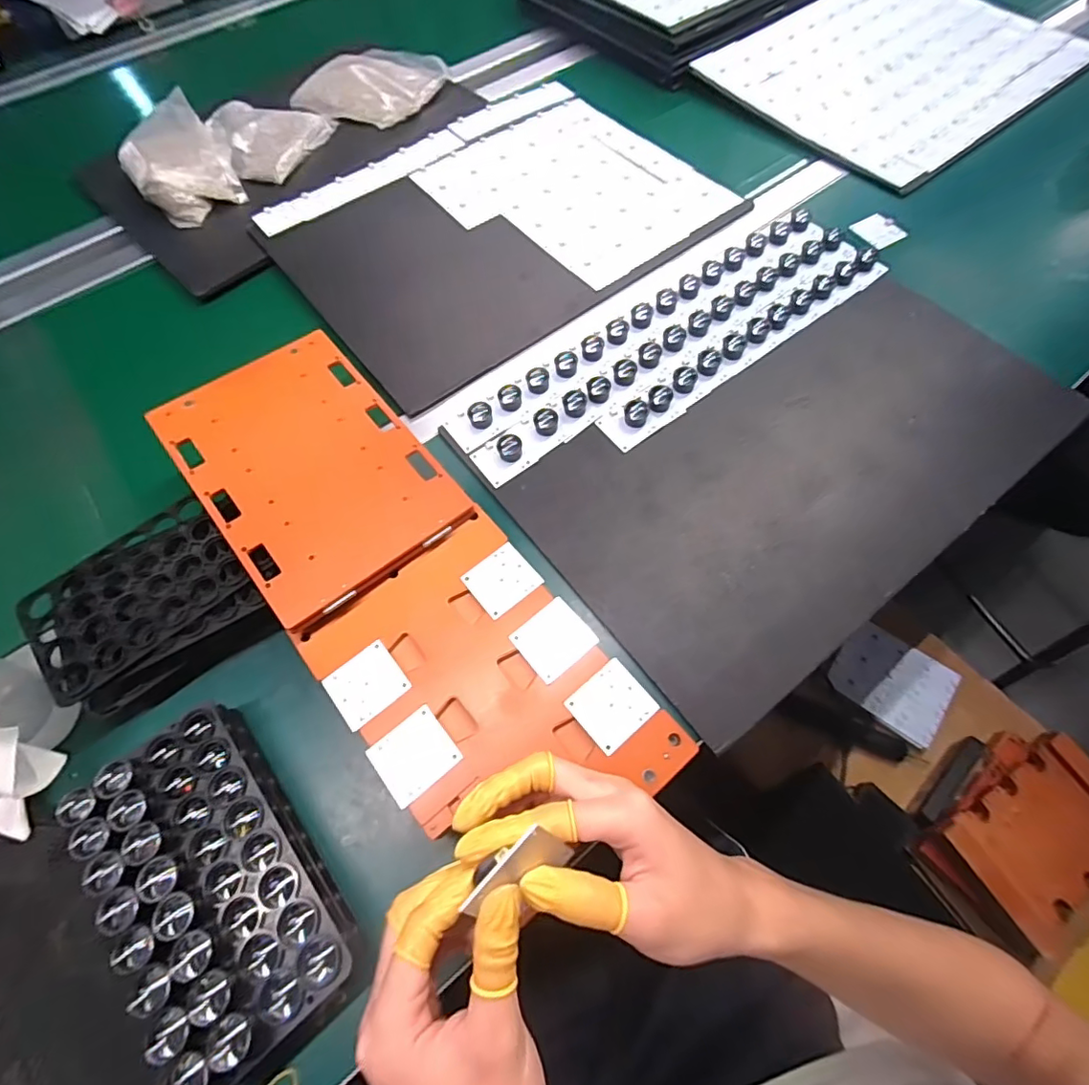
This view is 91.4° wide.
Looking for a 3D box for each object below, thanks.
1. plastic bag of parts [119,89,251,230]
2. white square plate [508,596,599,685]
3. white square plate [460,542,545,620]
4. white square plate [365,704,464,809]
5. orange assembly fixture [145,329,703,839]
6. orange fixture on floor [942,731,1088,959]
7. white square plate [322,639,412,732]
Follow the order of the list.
[{"bbox_3d":[-0.457,-0.475,0.663,0.117,0.054,0.177,-32,67,-12],"label":"plastic bag of parts"},{"bbox_3d":[0.007,0.068,0.377,0.048,0.004,0.044,-38,68,-14],"label":"white square plate"},{"bbox_3d":[-0.032,0.028,0.400,0.047,0.004,0.044,-37,68,-13],"label":"white square plate"},{"bbox_3d":[-0.085,0.139,0.348,0.048,0.004,0.045,-38,68,-14],"label":"white square plate"},{"bbox_3d":[-0.114,0.020,0.396,0.166,0.024,0.452,-40,75,-14],"label":"orange assembly fixture"},{"bbox_3d":[0.721,0.415,0.775,0.260,0.078,0.193,-32,67,-12],"label":"orange fixture on floor"},{"bbox_3d":[-0.124,0.098,0.369,0.047,0.004,0.045,-37,68,-14],"label":"white square plate"}]

